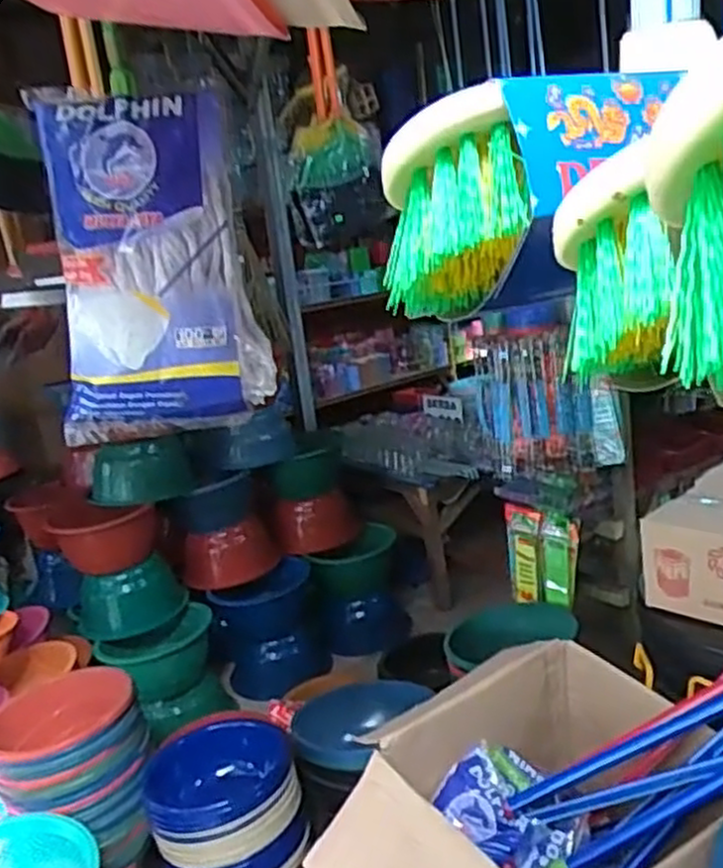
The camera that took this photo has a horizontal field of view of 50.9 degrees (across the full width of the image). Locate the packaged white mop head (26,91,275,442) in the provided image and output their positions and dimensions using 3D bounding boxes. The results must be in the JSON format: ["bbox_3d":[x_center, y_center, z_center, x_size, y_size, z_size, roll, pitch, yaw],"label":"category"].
[{"bbox_3d":[-0.206,-0.153,0.731,0.187,0.308,0.076,-9,12,-4],"label":"packaged white mop head"}]

